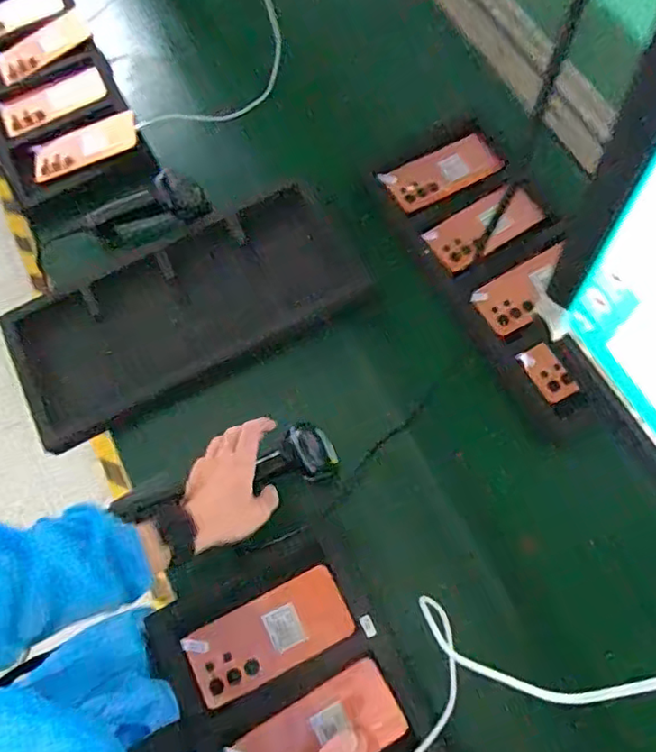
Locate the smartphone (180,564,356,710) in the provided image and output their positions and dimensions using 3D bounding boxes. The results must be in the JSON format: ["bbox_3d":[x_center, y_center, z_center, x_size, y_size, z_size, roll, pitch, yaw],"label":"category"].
[{"bbox_3d":[-0.062,0.275,0.618,0.172,0.009,0.078,-26,71,-7],"label":"smartphone"}]

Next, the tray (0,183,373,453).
[{"bbox_3d":[-0.208,-0.104,0.850,0.492,0.031,0.231,-28,71,-7],"label":"tray"}]

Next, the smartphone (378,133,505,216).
[{"bbox_3d":[0.171,-0.309,0.886,0.163,0.010,0.080,-25,76,5],"label":"smartphone"}]

